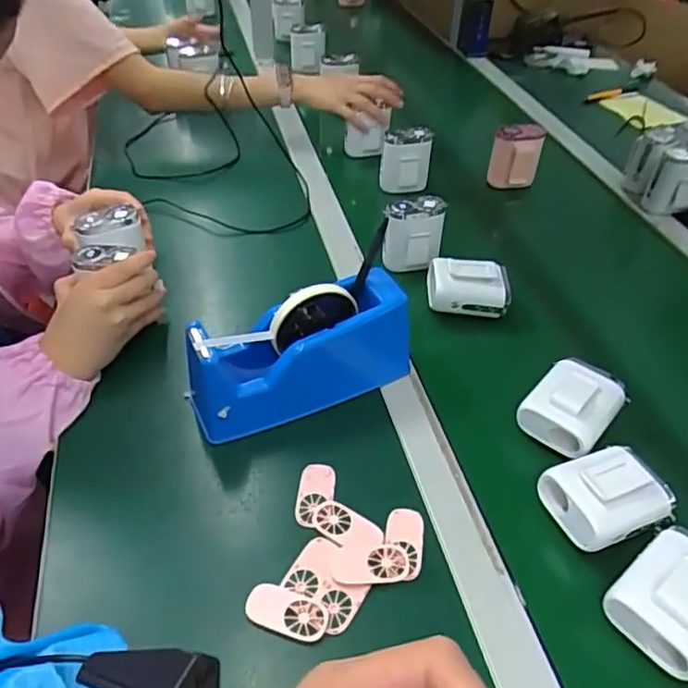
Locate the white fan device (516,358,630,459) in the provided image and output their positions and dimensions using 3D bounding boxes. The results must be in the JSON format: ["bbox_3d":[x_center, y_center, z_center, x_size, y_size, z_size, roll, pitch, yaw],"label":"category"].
[{"bbox_3d":[0.208,0.050,0.538,0.067,0.039,0.094,36,54,25],"label":"white fan device"}]

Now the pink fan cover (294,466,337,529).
[{"bbox_3d":[-0.023,0.124,0.494,0.029,0.007,0.056,6,48,0],"label":"pink fan cover"}]

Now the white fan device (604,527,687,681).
[{"bbox_3d":[0.232,0.171,0.412,0.089,0.038,0.066,-28,56,-27],"label":"white fan device"}]

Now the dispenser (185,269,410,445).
[{"bbox_3d":[-0.039,0.008,0.544,0.209,0.105,0.071,-18,52,-20],"label":"dispenser"}]

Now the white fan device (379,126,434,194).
[{"bbox_3d":[0.085,-0.255,0.836,0.069,0.073,0.051,6,48,0],"label":"white fan device"}]

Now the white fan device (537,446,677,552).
[{"bbox_3d":[0.209,0.117,0.470,0.087,0.039,0.066,-14,51,-18],"label":"white fan device"}]

